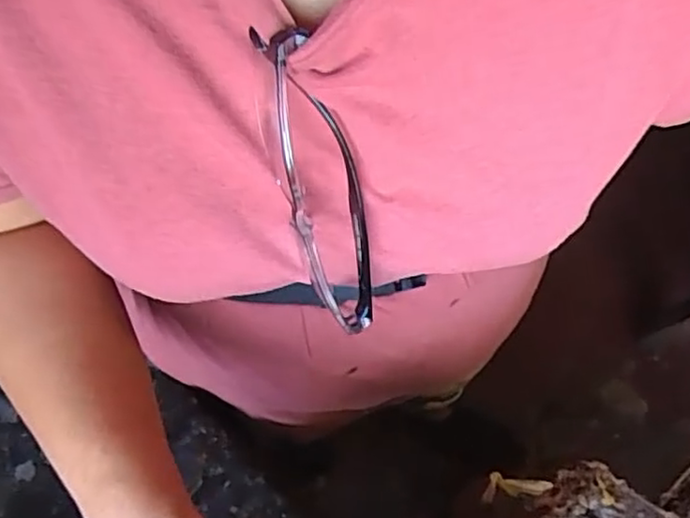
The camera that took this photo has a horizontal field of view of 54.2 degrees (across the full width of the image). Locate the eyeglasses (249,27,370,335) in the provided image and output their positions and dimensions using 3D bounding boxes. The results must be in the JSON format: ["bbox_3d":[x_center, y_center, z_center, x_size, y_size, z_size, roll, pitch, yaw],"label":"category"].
[{"bbox_3d":[-0.009,-0.023,0.259,0.032,0.134,0.027,-29,39,-15],"label":"eyeglasses"}]

